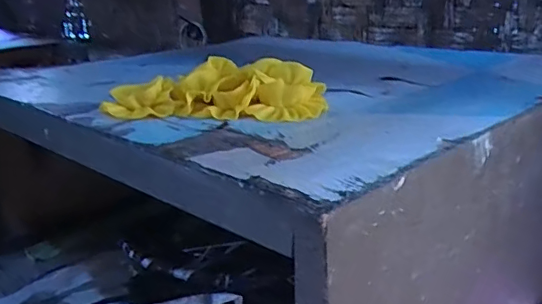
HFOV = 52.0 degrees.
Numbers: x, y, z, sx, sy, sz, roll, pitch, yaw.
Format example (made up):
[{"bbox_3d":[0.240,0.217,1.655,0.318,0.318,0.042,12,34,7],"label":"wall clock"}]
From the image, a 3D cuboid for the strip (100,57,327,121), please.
[{"bbox_3d":[-0.046,-0.052,0.470,0.179,0.035,0.080,-1,18,4],"label":"strip"}]

